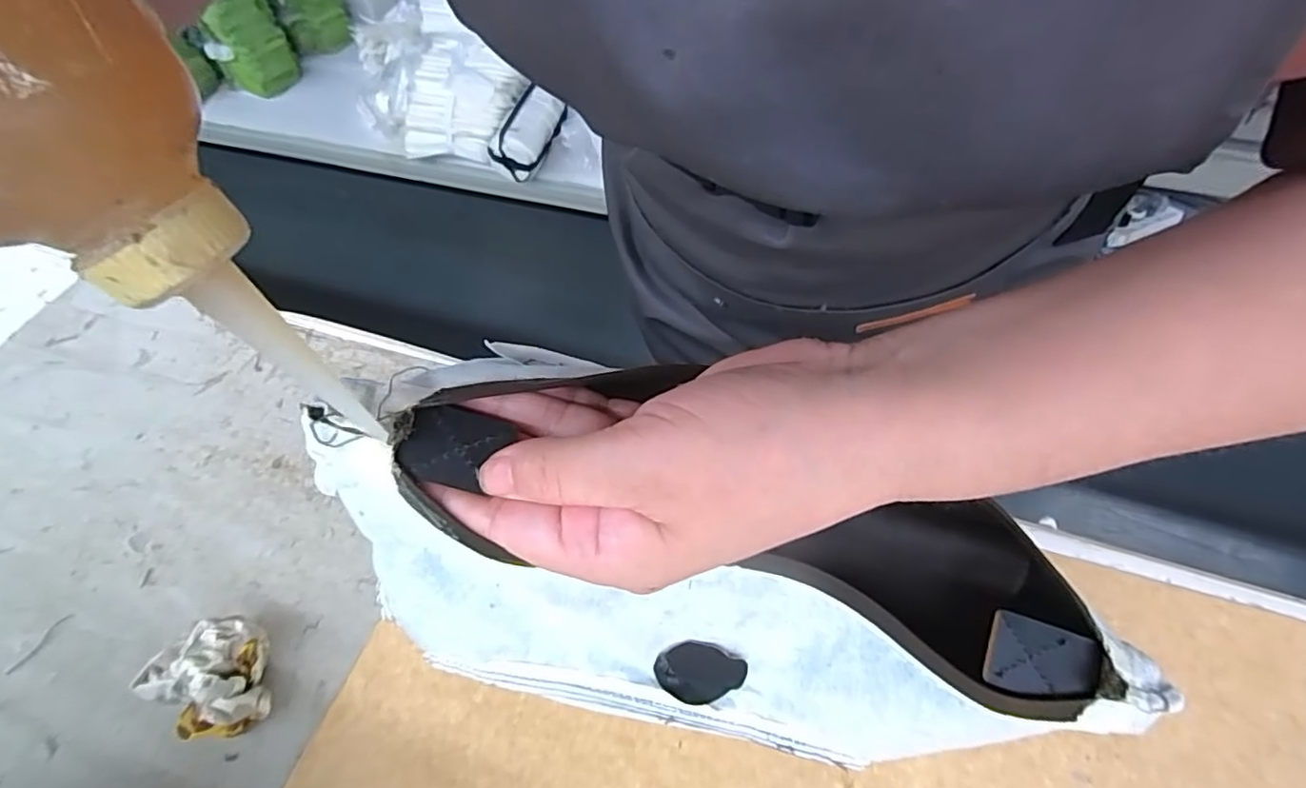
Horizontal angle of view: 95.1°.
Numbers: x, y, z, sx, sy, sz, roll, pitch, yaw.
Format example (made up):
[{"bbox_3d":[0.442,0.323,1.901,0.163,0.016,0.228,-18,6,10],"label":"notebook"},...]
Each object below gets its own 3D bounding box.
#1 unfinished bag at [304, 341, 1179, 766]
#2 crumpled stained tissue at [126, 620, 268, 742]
[{"bbox_3d":[0.025,0.072,0.236,0.281,0.112,0.095,15,57,-6],"label":"unfinished bag"},{"bbox_3d":[-0.233,0.150,0.314,0.053,0.039,0.052,-14,57,-8],"label":"crumpled stained tissue"}]

